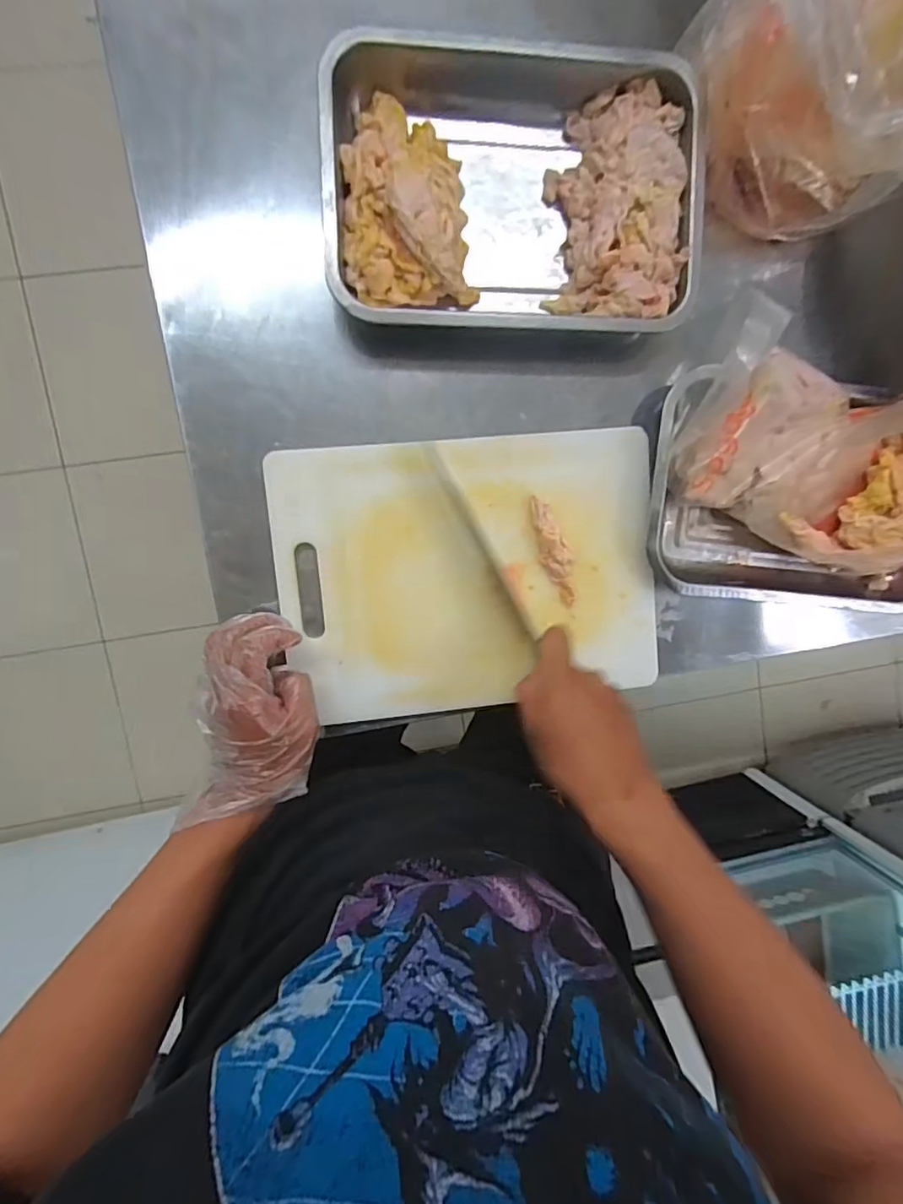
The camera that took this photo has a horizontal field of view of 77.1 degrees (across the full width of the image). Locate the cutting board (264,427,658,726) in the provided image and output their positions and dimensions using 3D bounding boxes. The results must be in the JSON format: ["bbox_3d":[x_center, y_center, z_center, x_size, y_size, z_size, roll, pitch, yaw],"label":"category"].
[{"bbox_3d":[0.020,-0.025,0.514,0.339,0.029,0.238,-6,97,-6],"label":"cutting board"}]

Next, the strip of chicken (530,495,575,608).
[{"bbox_3d":[0.095,-0.045,0.517,0.027,0.017,0.101,-28,99,-3],"label":"strip of chicken"}]

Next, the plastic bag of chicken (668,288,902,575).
[{"bbox_3d":[0.335,-0.124,0.488,0.275,0.079,0.169,12,95,-8],"label":"plastic bag of chicken"}]

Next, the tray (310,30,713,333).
[{"bbox_3d":[0.050,-0.347,0.483,0.304,0.064,0.224,-1,97,-6],"label":"tray"}]

